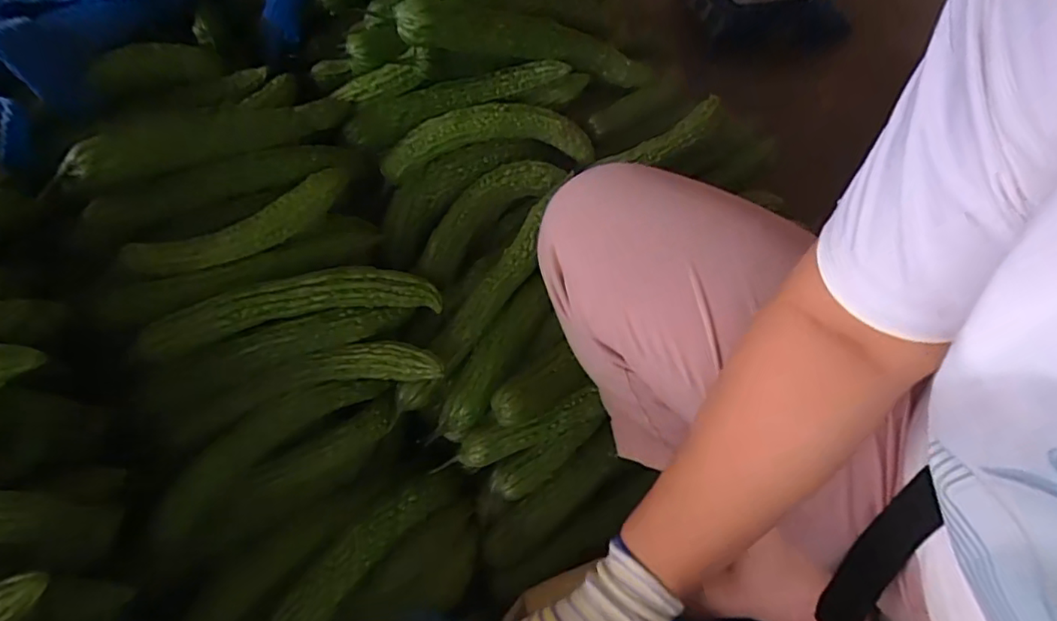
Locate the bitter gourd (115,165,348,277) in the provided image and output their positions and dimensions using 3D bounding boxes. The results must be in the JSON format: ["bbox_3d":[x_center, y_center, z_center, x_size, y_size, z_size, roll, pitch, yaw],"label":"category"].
[{"bbox_3d":[-0.281,-0.085,0.603,0.232,0.042,0.059,-30,52,-21],"label":"bitter gourd"}]

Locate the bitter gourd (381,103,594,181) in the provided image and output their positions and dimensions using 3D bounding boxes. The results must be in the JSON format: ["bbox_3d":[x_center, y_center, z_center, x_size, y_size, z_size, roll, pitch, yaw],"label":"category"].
[{"bbox_3d":[-0.048,-0.199,0.697,0.241,0.068,0.038,-12,48,-6],"label":"bitter gourd"}]

